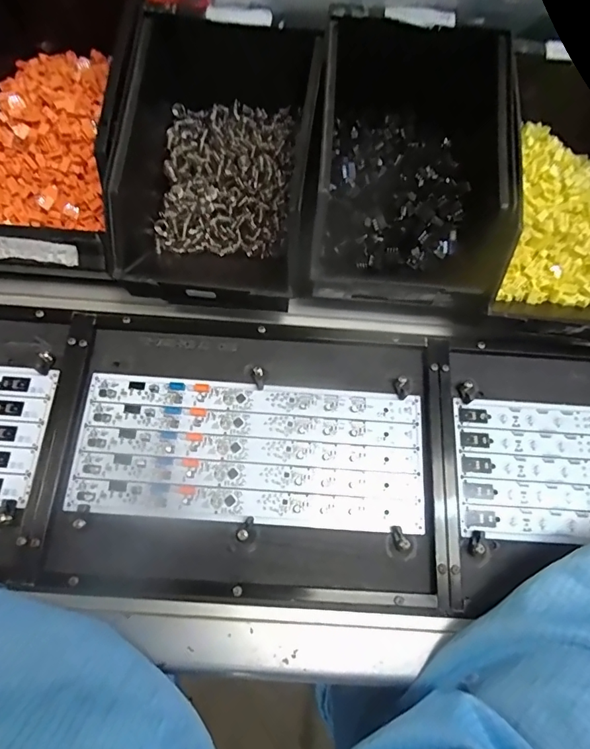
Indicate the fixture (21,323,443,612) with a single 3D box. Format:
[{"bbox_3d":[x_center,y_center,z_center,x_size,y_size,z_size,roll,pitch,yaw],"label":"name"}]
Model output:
[{"bbox_3d":[-0.040,0.069,0.375,0.317,0.011,0.222,4,71,0],"label":"fixture"}]

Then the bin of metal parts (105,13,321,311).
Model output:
[{"bbox_3d":[-0.067,-0.175,0.389,0.163,0.138,0.222,2,66,-1],"label":"bin of metal parts"}]

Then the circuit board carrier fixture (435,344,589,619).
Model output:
[{"bbox_3d":[0.284,0.086,0.377,0.314,0.012,0.221,4,71,0],"label":"circuit board carrier fixture"}]

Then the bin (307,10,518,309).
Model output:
[{"bbox_3d":[0.096,-0.190,0.383,0.159,0.104,0.243,7,66,1],"label":"bin"}]

